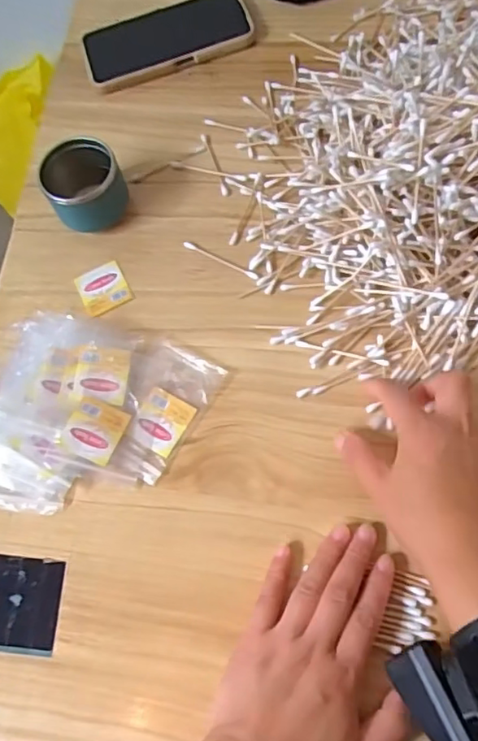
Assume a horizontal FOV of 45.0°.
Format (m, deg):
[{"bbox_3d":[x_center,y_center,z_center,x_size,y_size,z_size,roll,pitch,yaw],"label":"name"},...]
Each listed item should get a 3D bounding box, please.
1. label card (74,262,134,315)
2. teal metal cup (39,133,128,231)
[{"bbox_3d":[-0.110,-0.066,0.471,0.039,0.008,0.046,-26,66,-10],"label":"label card"},{"bbox_3d":[-0.127,-0.149,0.474,0.065,0.053,0.052,-33,69,-7],"label":"teal metal cup"}]

